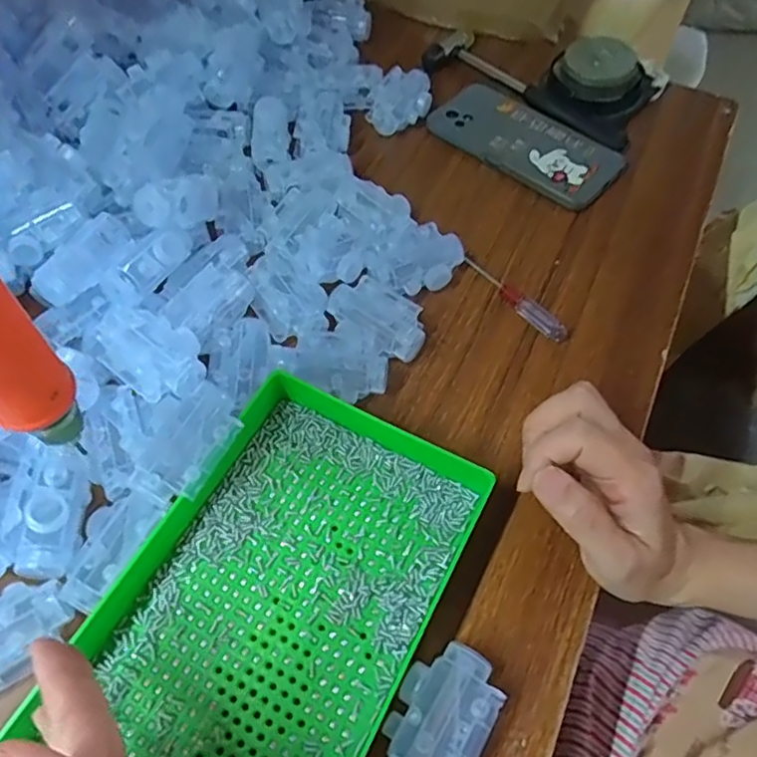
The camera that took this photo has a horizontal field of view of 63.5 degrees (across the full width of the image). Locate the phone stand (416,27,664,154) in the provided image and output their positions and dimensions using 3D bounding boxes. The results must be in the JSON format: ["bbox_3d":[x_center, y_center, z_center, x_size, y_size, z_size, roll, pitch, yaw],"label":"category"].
[{"bbox_3d":[0.154,-0.296,0.576,0.211,0.037,0.115,32,62,16],"label":"phone stand"}]

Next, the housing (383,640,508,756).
[{"bbox_3d":[0.029,0.166,0.298,0.043,0.029,0.068,29,62,15],"label":"housing"}]

